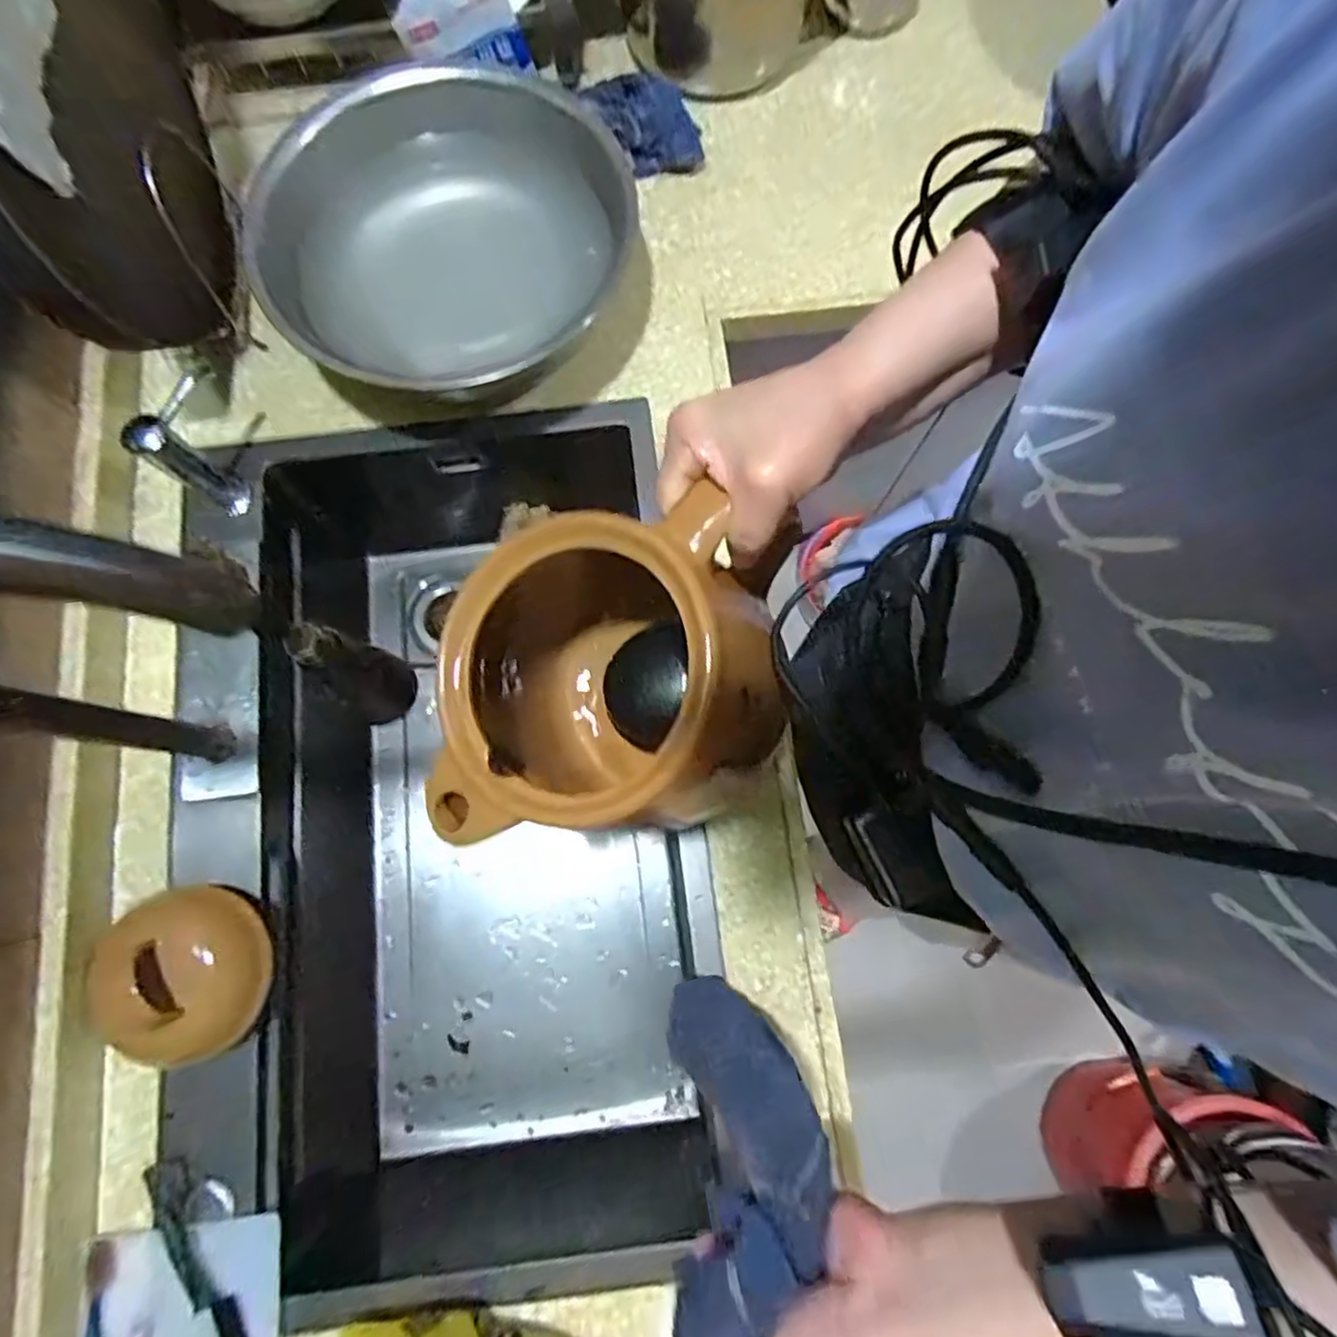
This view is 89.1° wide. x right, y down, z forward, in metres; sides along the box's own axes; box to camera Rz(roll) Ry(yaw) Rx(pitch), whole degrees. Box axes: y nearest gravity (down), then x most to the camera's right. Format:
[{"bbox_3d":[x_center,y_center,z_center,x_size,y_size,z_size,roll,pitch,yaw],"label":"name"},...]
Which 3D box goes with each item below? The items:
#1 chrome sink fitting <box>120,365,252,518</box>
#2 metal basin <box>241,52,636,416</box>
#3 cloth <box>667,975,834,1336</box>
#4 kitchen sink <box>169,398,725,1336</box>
[{"bbox_3d":[-0.401,-0.196,0.595,0.025,0.121,0.084,39,80,8],"label":"chrome sink fitting"},{"bbox_3d":[-0.211,-0.408,0.645,0.337,0.110,0.359,0,77,1],"label":"metal basin"},{"bbox_3d":[0.040,0.288,0.448,0.098,0.249,0.063,-16,99,-2],"label":"cloth"},{"bbox_3d":[-0.195,0.137,0.692,0.402,0.245,0.725,-6,78,-1],"label":"kitchen sink"}]

